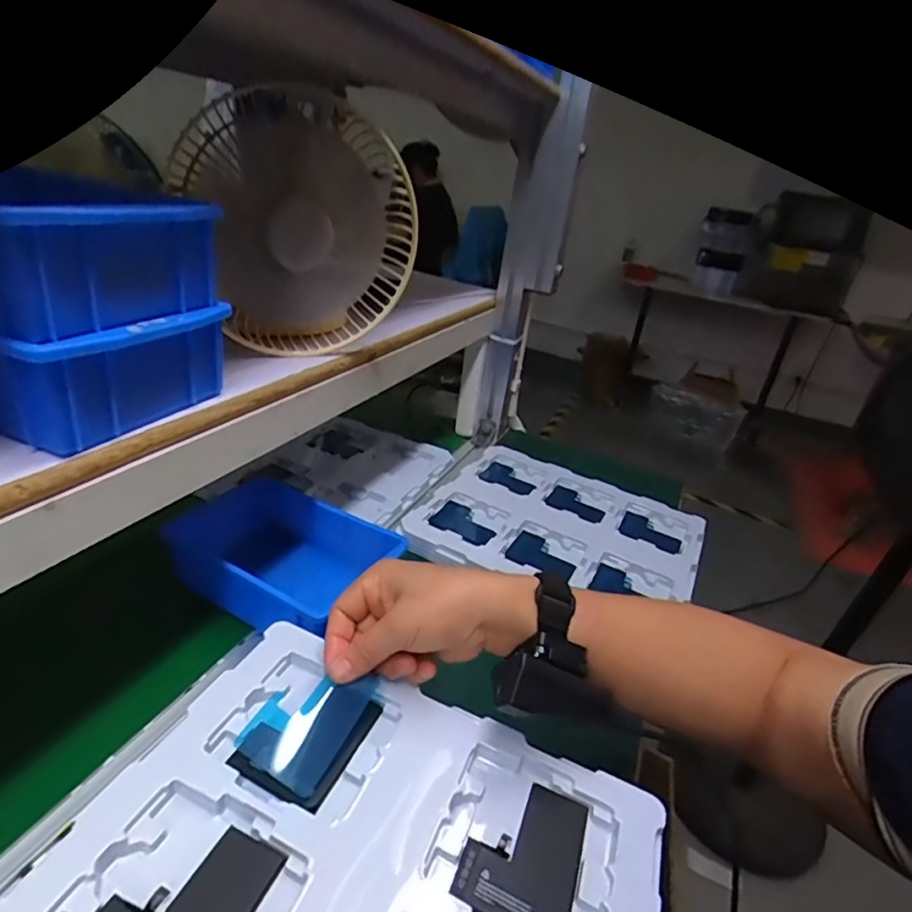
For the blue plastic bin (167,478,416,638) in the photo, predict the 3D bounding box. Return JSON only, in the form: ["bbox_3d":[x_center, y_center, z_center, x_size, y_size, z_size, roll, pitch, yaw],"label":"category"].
[{"bbox_3d":[-0.174,0.093,0.532,0.216,0.061,0.137,21,30,23],"label":"blue plastic bin"}]

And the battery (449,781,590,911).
[{"bbox_3d":[0.038,0.213,0.297,0.058,0.005,0.076,17,29,17],"label":"battery"}]

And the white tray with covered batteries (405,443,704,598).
[{"bbox_3d":[0.138,0.084,0.696,0.326,0.023,0.294,17,29,18],"label":"white tray with covered batteries"}]

